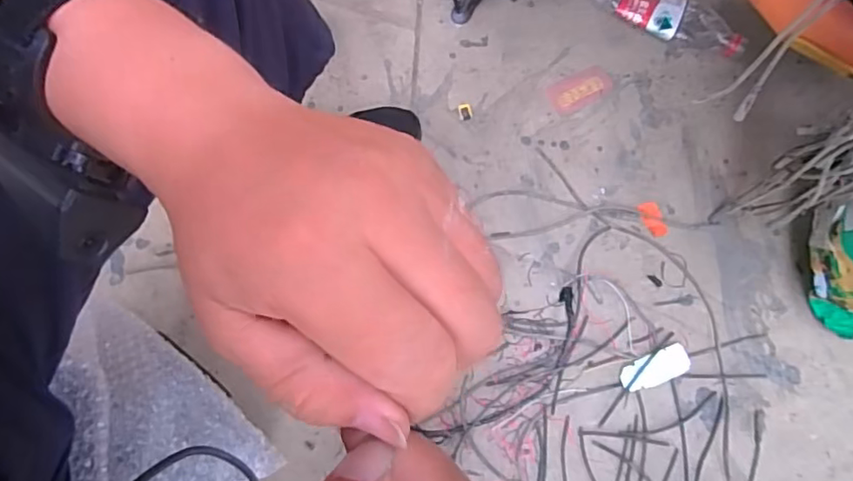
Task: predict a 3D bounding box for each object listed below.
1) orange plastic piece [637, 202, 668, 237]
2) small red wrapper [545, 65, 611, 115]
[{"bbox_3d":[0.308,-0.028,0.787,0.028,0.004,0.049,-19,79,-4],"label":"orange plastic piece"},{"bbox_3d":[0.217,-0.212,0.821,0.091,0.004,0.049,-23,79,-5],"label":"small red wrapper"}]

